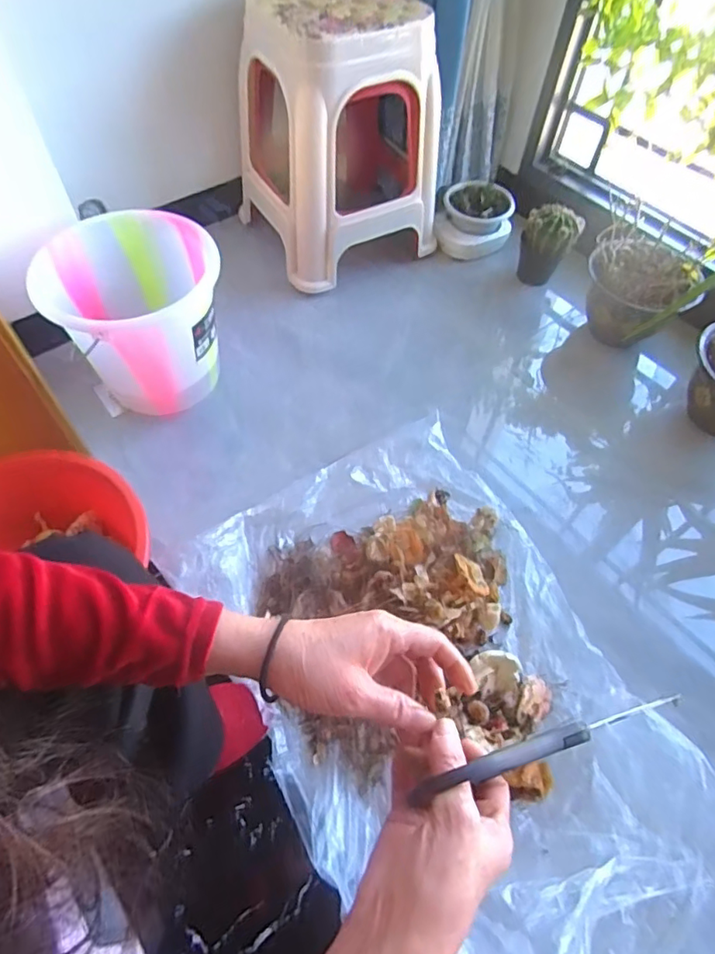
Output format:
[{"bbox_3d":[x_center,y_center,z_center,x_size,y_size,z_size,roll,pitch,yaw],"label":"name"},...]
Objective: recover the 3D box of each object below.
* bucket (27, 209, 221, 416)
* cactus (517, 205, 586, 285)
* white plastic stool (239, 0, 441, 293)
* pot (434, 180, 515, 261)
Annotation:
[{"bbox_3d":[-0.384,-0.278,0.981,0.278,0.263,0.263,2,57,-2],"label":"bucket"},{"bbox_3d":[0.447,-0.548,1.276,0.128,0.192,0.121,17,58,8],"label":"cactus"},{"bbox_3d":[-0.052,-0.757,1.200,0.359,0.443,0.385,-26,62,-19],"label":"white plastic stool"},{"bbox_3d":[0.292,-0.643,1.370,0.181,0.131,0.169,2,57,-2],"label":"pot"}]

